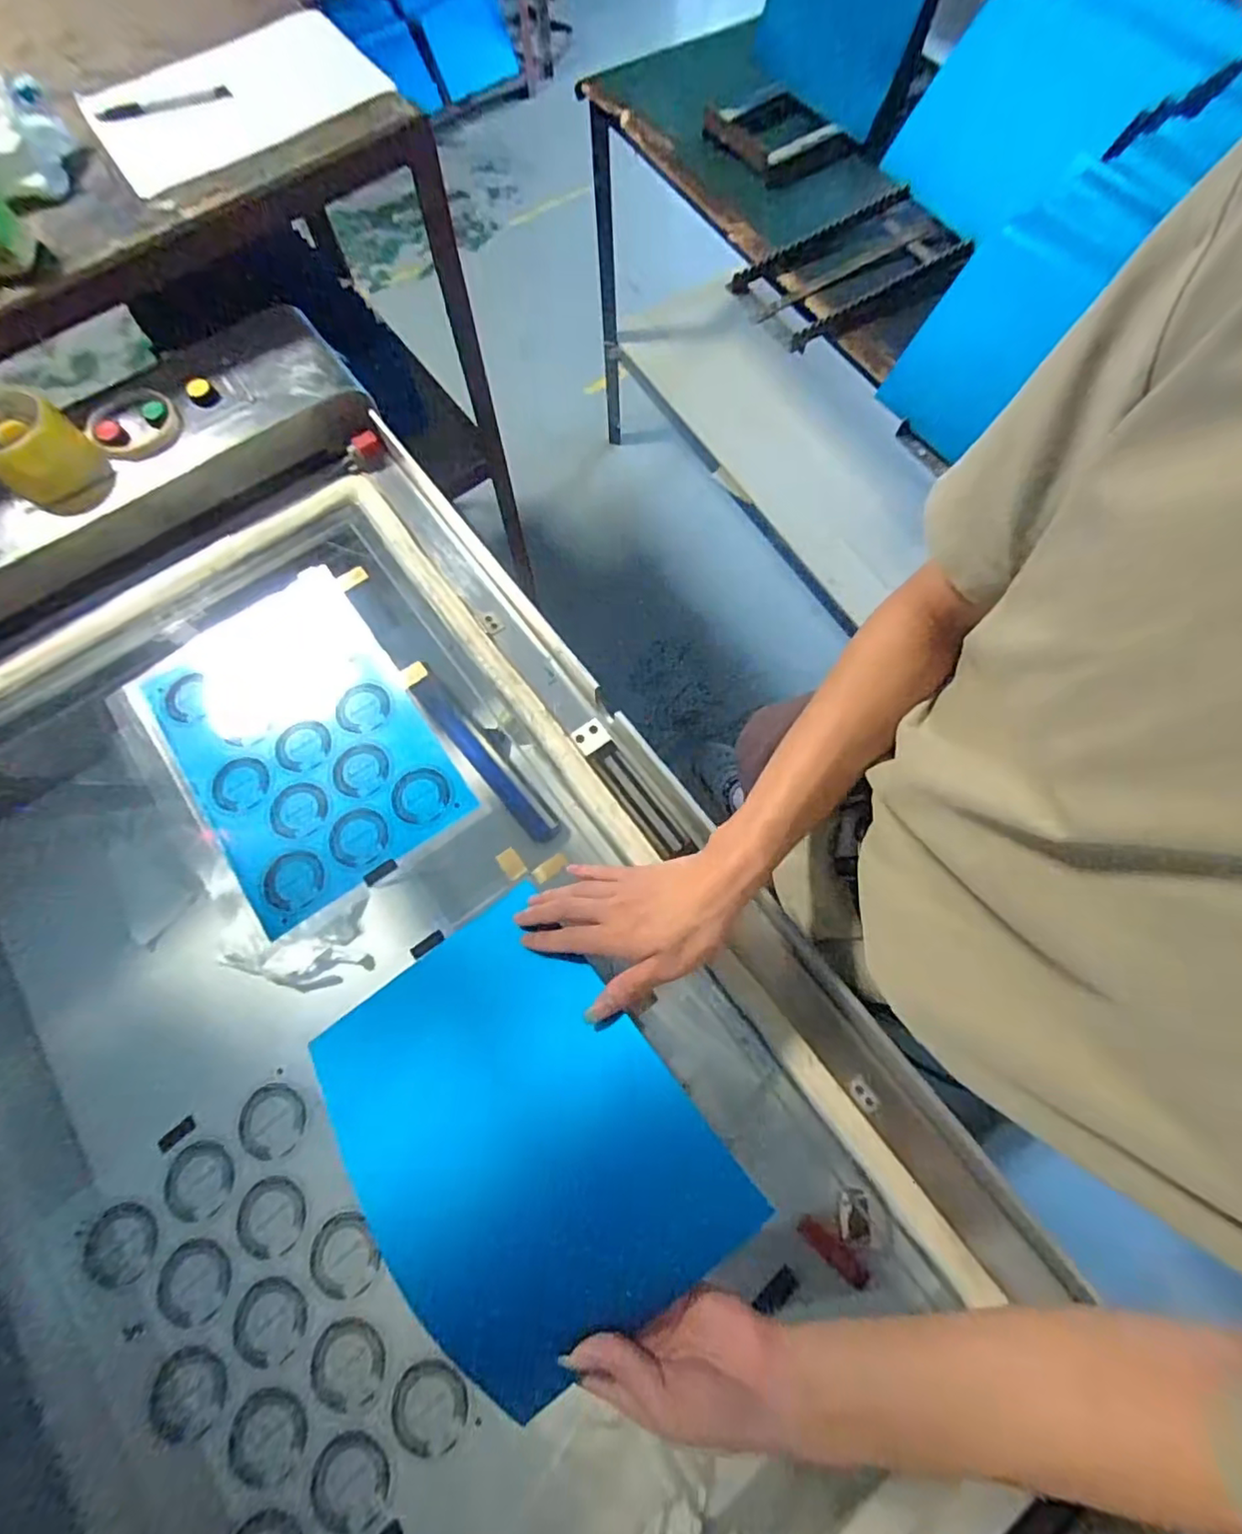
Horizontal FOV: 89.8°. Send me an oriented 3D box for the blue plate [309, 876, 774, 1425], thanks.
[{"bbox_3d":[-0.082,0.252,0.443,0.198,0.052,0.276,-38,74,-12],"label":"blue plate"}]

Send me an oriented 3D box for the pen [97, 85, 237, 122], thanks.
[{"bbox_3d":[-0.495,-0.717,0.673,0.143,0.011,0.015,-13,71,-4],"label":"pen"}]

